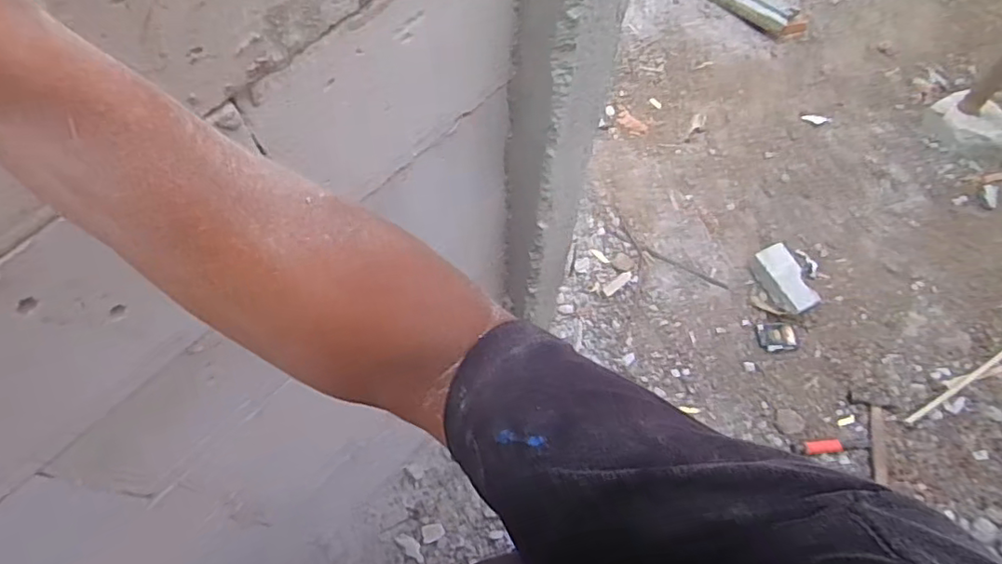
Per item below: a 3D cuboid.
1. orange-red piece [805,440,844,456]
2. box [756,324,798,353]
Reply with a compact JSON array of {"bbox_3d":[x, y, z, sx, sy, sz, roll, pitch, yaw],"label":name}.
[{"bbox_3d":[0.793,0.405,1.482,0.098,0.023,0.034,-6,64,-4],"label":"orange-red piece"},{"bbox_3d":[0.736,0.149,1.610,0.100,0.024,0.073,3,64,0],"label":"box"}]

